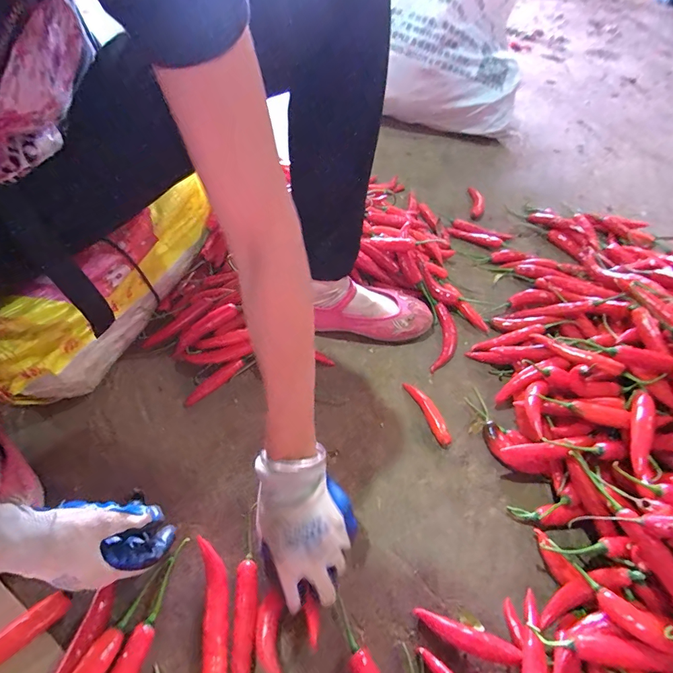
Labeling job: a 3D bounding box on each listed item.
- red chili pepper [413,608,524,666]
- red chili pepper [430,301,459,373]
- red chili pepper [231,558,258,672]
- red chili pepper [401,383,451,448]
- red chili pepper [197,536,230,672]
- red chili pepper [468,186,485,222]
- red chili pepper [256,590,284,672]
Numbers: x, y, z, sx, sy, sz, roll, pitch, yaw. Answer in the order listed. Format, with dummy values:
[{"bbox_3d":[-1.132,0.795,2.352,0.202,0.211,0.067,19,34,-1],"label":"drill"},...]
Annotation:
[{"bbox_3d":[0.128,0.302,0.378,0.098,0.026,0.022,18,55,7],"label":"red chili pepper"},{"bbox_3d":[0.170,0.004,0.586,0.040,0.020,0.117,12,55,3],"label":"red chili pepper"},{"bbox_3d":[-0.090,0.285,0.374,0.023,0.014,0.108,-1,55,-6],"label":"red chili pepper"},{"bbox_3d":[0.125,0.101,0.511,0.020,0.018,0.099,-19,59,-18],"label":"red chili pepper"},{"bbox_3d":[-0.119,0.273,0.378,0.026,0.022,0.129,-8,56,-11],"label":"red chili pepper"},{"bbox_3d":[0.294,-0.279,0.794,0.026,0.020,0.100,8,55,0],"label":"red chili pepper"},{"bbox_3d":[-0.065,0.290,0.368,0.023,0.015,0.070,-2,40,-7],"label":"red chili pepper"}]

